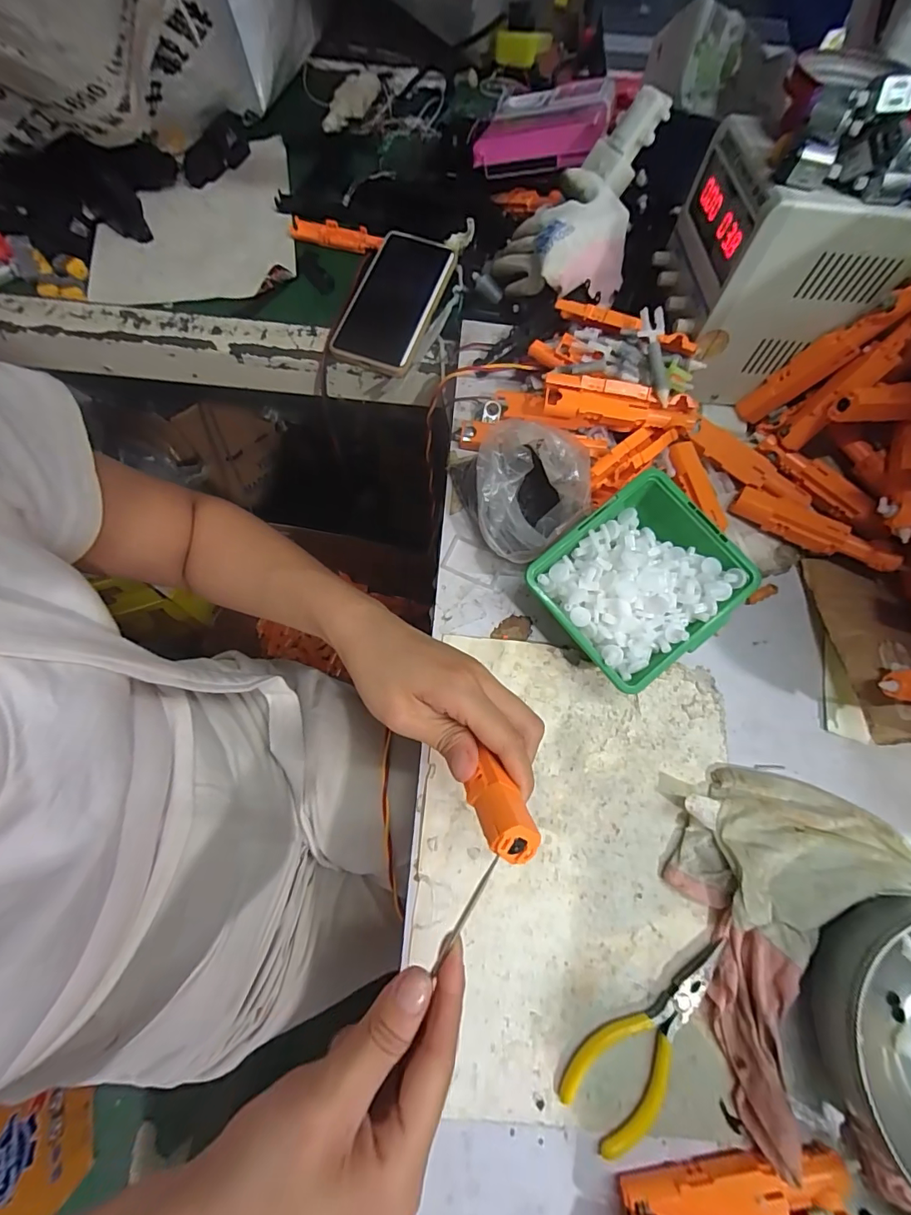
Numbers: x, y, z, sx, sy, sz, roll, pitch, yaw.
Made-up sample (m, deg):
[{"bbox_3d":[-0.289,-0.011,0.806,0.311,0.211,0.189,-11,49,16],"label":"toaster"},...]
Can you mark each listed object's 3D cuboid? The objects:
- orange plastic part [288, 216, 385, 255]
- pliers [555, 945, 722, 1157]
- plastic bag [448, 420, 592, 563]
[{"bbox_3d":[-0.133,-0.416,0.528,0.113,0.017,0.022,16,69,3],"label":"orange plastic part"},{"bbox_3d":[0.118,0.252,0.276,0.121,0.009,0.046,-35,75,-13],"label":"pliers"},{"bbox_3d":[0.044,-0.080,0.351,0.103,0.071,0.089,12,71,3],"label":"plastic bag"}]

